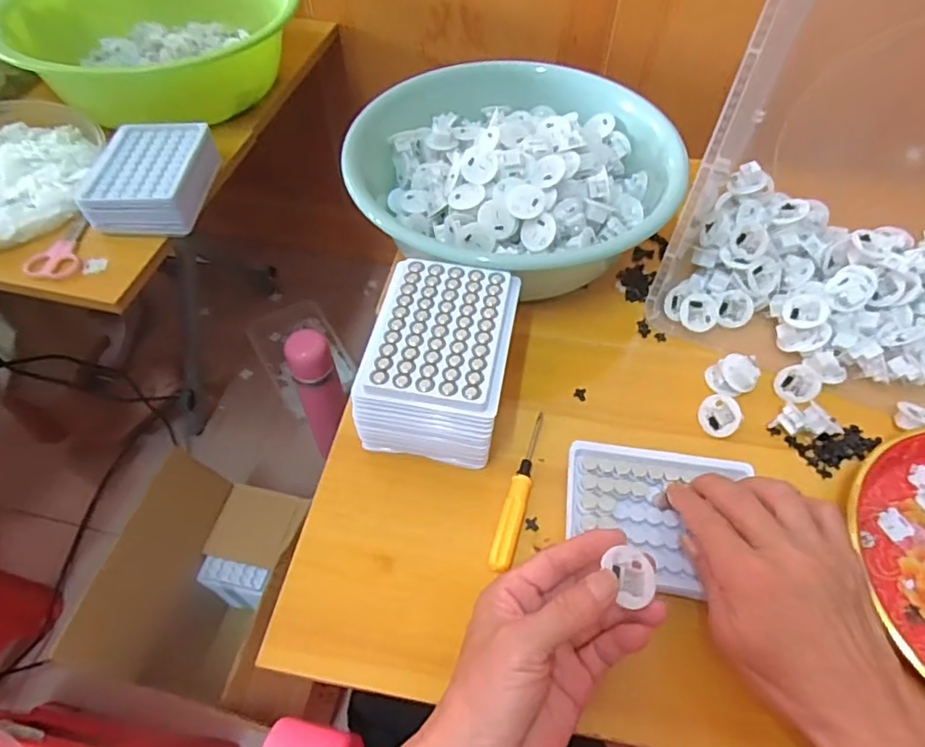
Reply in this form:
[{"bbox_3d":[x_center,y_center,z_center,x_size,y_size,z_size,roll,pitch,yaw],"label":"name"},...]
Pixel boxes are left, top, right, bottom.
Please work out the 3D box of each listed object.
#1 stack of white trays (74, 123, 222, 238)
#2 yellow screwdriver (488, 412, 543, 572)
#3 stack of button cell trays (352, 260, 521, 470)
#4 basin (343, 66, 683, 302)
[{"bbox_3d":[-0.322,-0.200,0.599,0.102,0.045,0.132,3,55,1],"label":"stack of white trays"},{"bbox_3d":[0.042,0.085,0.430,0.016,0.011,0.127,14,56,9],"label":"yellow screwdriver"},{"bbox_3d":[-0.016,-0.003,0.447,0.099,0.094,0.133,10,55,6],"label":"stack of button cell trays"},{"bbox_3d":[0.042,-0.185,0.556,0.292,0.096,0.234,-18,57,-13],"label":"basin"}]

